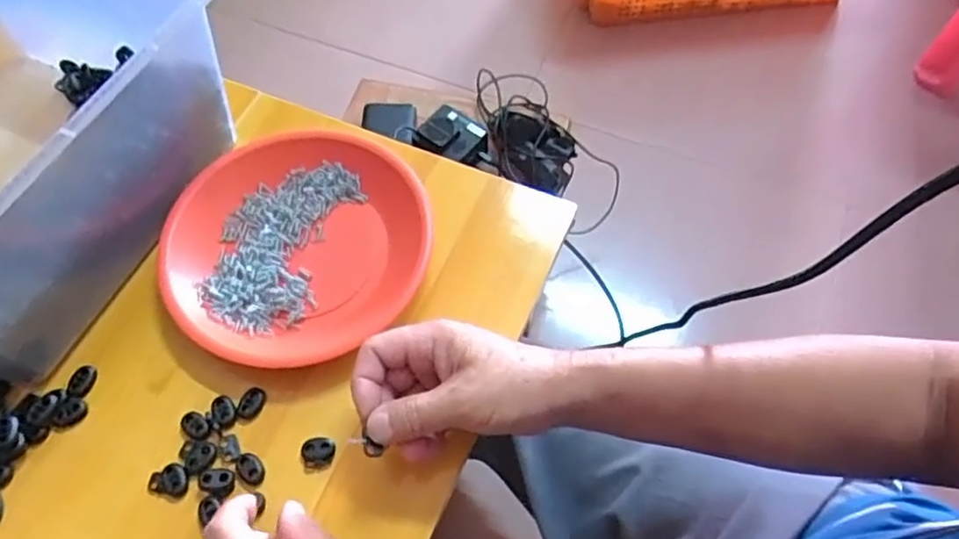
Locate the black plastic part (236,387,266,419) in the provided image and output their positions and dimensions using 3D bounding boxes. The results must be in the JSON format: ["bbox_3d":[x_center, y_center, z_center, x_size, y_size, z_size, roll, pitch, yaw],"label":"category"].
[{"bbox_3d":[-0.154,0.090,0.433,0.016,0.004,0.022,21,64,12],"label":"black plastic part"}]

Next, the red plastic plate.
[{"bbox_3d":[-0.133,-0.019,0.476,0.190,0.031,0.171,-23,64,-11],"label":"red plastic plate"}]

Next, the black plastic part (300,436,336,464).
[{"bbox_3d":[-0.105,0.118,0.418,0.021,0.004,0.017,-4,61,-1],"label":"black plastic part"}]

